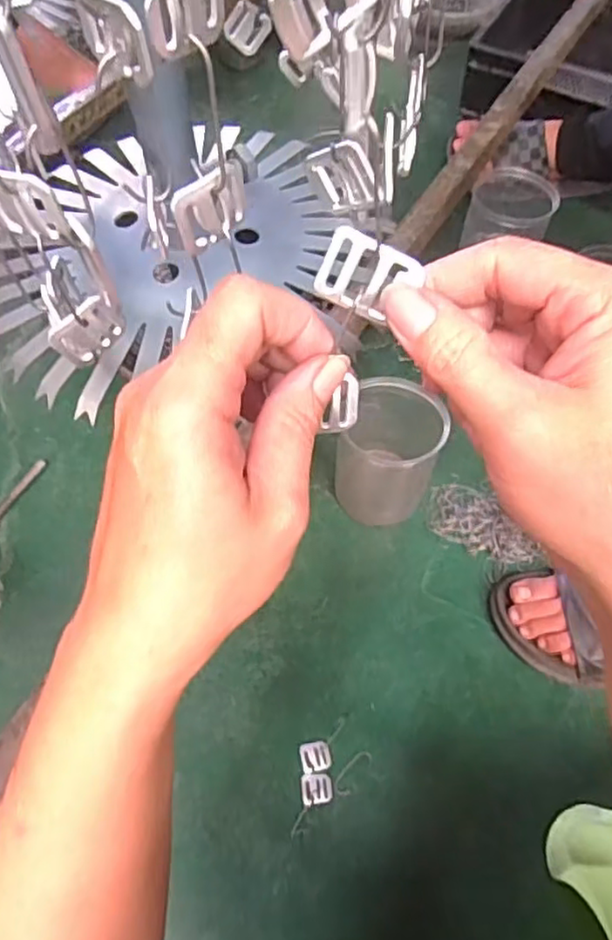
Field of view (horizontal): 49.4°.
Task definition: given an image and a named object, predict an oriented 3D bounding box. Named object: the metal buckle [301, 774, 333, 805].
[{"bbox_3d":[0.009,0.280,0.584,0.027,0.004,0.024,-5,60,-4],"label":"metal buckle"}]

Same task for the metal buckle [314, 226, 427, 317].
[{"bbox_3d":[0.017,-0.058,0.198,0.026,0.021,0.004,26,31,-1],"label":"metal buckle"}]

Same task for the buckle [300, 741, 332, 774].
[{"bbox_3d":[0.009,0.257,0.597,0.027,0.004,0.024,-10,60,-6],"label":"buckle"}]

